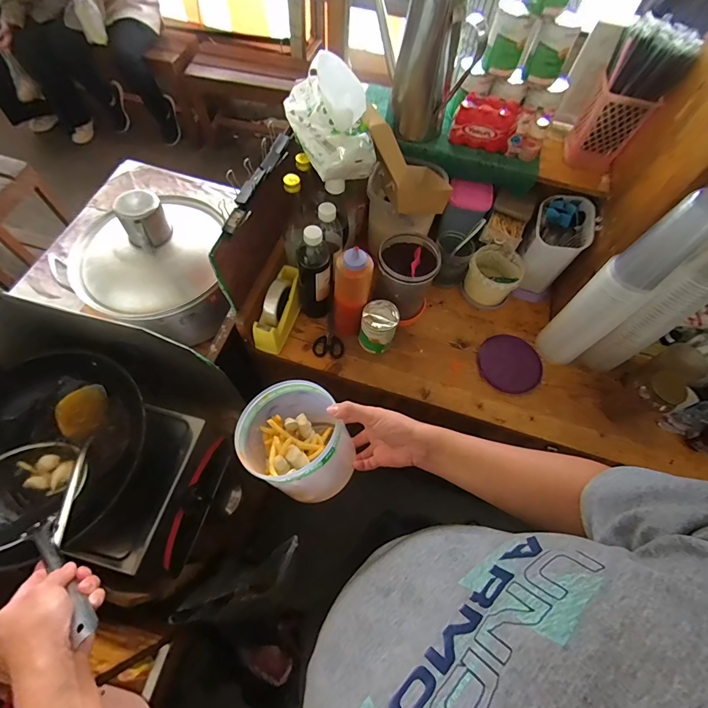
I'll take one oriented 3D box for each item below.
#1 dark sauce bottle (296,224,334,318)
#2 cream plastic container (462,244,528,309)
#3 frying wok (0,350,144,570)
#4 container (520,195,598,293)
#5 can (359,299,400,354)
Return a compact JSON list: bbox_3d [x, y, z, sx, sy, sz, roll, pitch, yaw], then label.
[{"bbox_3d":[-0.075,-0.151,0.749,0.059,0.226,0.055,-36,71,-18],"label":"dark sauce bottle"},{"bbox_3d":[0.318,-0.178,0.857,0.112,0.085,0.110,33,67,12],"label":"cream plastic container"},{"bbox_3d":[-0.526,0.156,0.633,0.257,0.113,0.320,20,65,6],"label":"frying wok"},{"bbox_3d":[0.446,-0.248,0.840,0.105,0.144,0.155,20,65,6],"label":"container"},{"bbox_3d":[0.050,-0.055,0.777,0.071,0.096,0.071,1,64,-3],"label":"can"}]

